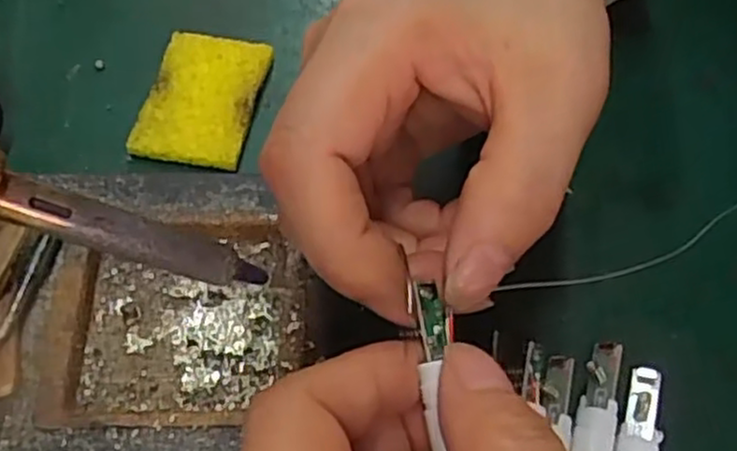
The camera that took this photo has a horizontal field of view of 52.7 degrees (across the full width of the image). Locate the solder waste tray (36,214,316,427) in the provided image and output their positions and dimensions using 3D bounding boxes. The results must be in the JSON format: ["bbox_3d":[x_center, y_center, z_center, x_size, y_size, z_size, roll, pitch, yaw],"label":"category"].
[{"bbox_3d":[-0.057,0.029,0.228,0.076,0.014,0.066,0,61,-3],"label":"solder waste tray"}]

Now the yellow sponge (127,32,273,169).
[{"bbox_3d":[-0.061,-0.046,0.275,0.038,0.011,0.056,11,61,3],"label":"yellow sponge"}]

